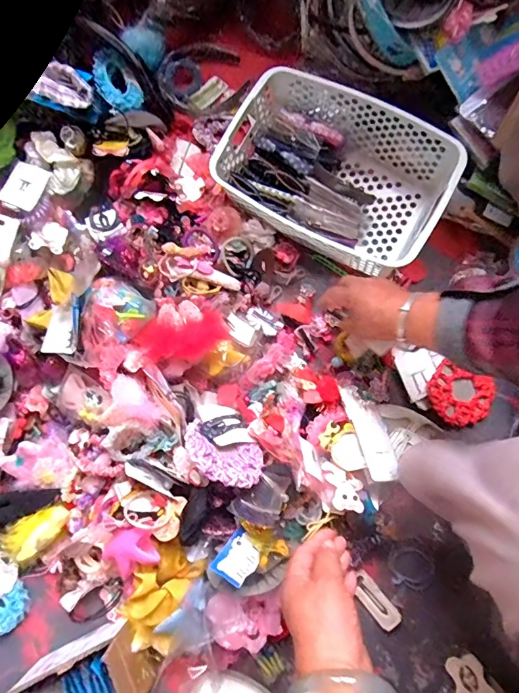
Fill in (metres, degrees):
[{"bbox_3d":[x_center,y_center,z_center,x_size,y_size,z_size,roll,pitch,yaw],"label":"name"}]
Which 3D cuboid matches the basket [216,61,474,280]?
[{"bbox_3d":[0.093,-0.236,0.616,0.309,0.101,0.196,29,81,5],"label":"basket"}]

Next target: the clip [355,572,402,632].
[{"bbox_3d":[0.149,0.324,0.564,0.029,0.008,0.073,-40,83,-7],"label":"clip"}]

